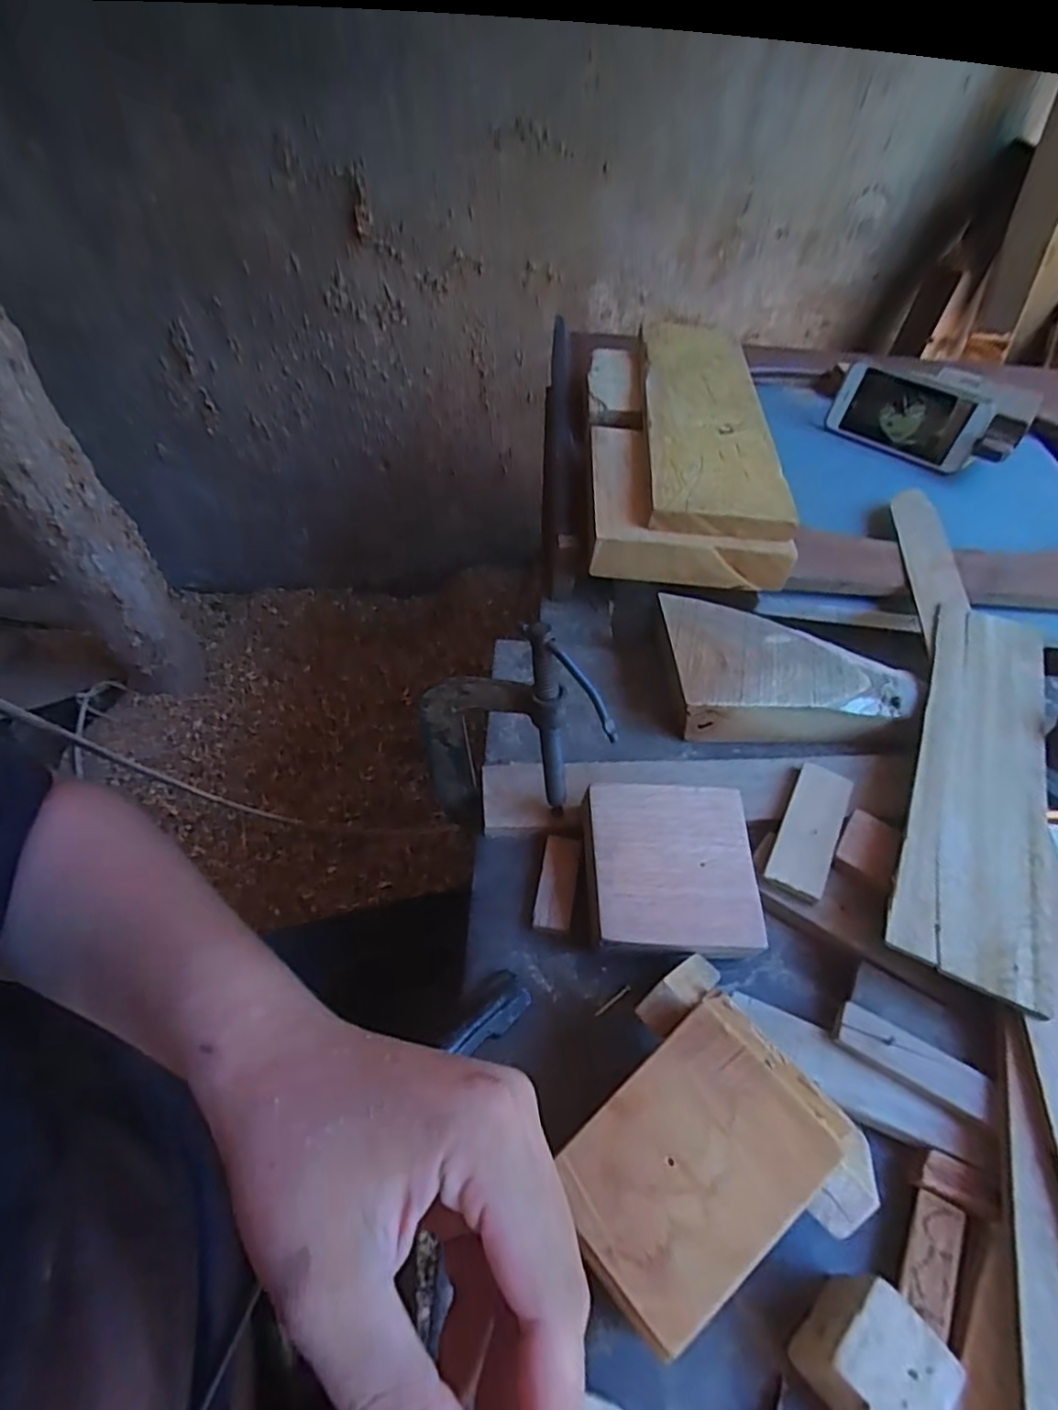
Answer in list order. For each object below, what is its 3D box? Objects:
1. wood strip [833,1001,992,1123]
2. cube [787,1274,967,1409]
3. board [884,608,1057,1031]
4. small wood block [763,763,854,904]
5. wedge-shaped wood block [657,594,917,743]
[{"bbox_3d":[0.181,0.167,0.301,0.068,0.004,0.021,26,56,17],"label":"wood strip"},{"bbox_3d":[0.128,0.246,0.238,0.041,0.039,0.041,-33,60,-23],"label":"cube"},{"bbox_3d":[0.287,0.034,0.401,0.073,0.005,0.313,24,50,16],"label":"board"},{"bbox_3d":[0.172,0.074,0.387,0.033,0.012,0.097,25,56,17],"label":"small wood block"},{"bbox_3d":[0.182,-0.028,0.464,0.179,0.040,0.111,-1,53,-2],"label":"wedge-shaped wood block"}]

